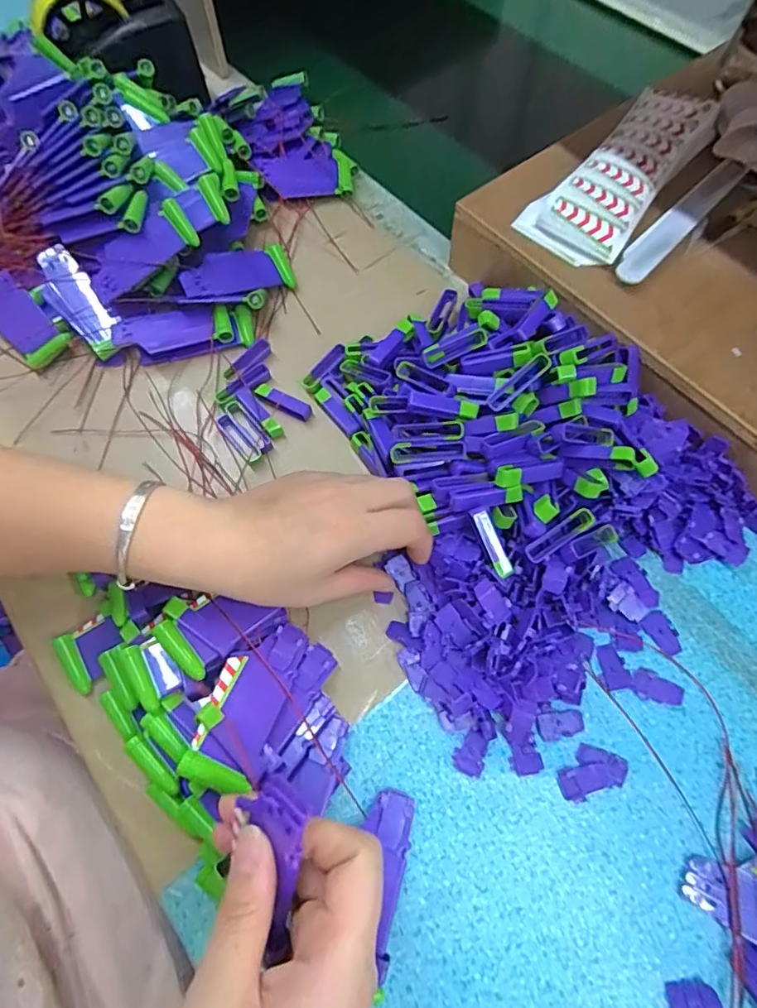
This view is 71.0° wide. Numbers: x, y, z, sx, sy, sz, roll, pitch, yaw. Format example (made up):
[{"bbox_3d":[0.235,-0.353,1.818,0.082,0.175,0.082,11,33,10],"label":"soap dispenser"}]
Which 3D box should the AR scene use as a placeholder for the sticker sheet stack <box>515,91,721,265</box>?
[{"bbox_3d":[0.189,-0.251,0.399,0.072,0.024,0.185,39,72,17],"label":"sticker sheet stack"}]

